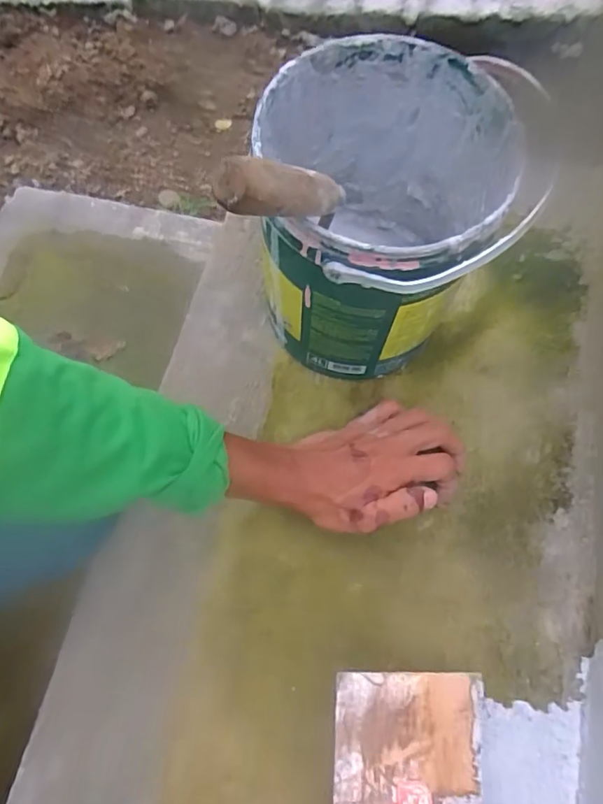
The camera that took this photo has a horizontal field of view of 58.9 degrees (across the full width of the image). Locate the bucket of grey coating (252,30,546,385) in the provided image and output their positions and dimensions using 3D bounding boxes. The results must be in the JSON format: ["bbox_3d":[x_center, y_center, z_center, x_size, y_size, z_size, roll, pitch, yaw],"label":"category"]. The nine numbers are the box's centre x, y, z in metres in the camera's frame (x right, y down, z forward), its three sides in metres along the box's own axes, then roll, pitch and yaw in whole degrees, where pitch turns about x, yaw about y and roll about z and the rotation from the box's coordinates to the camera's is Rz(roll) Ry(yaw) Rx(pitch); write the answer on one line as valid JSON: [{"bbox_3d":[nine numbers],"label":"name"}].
[{"bbox_3d":[0.059,-0.123,0.423,0.169,0.205,0.179,1,71,-3],"label":"bucket of grey coating"}]

